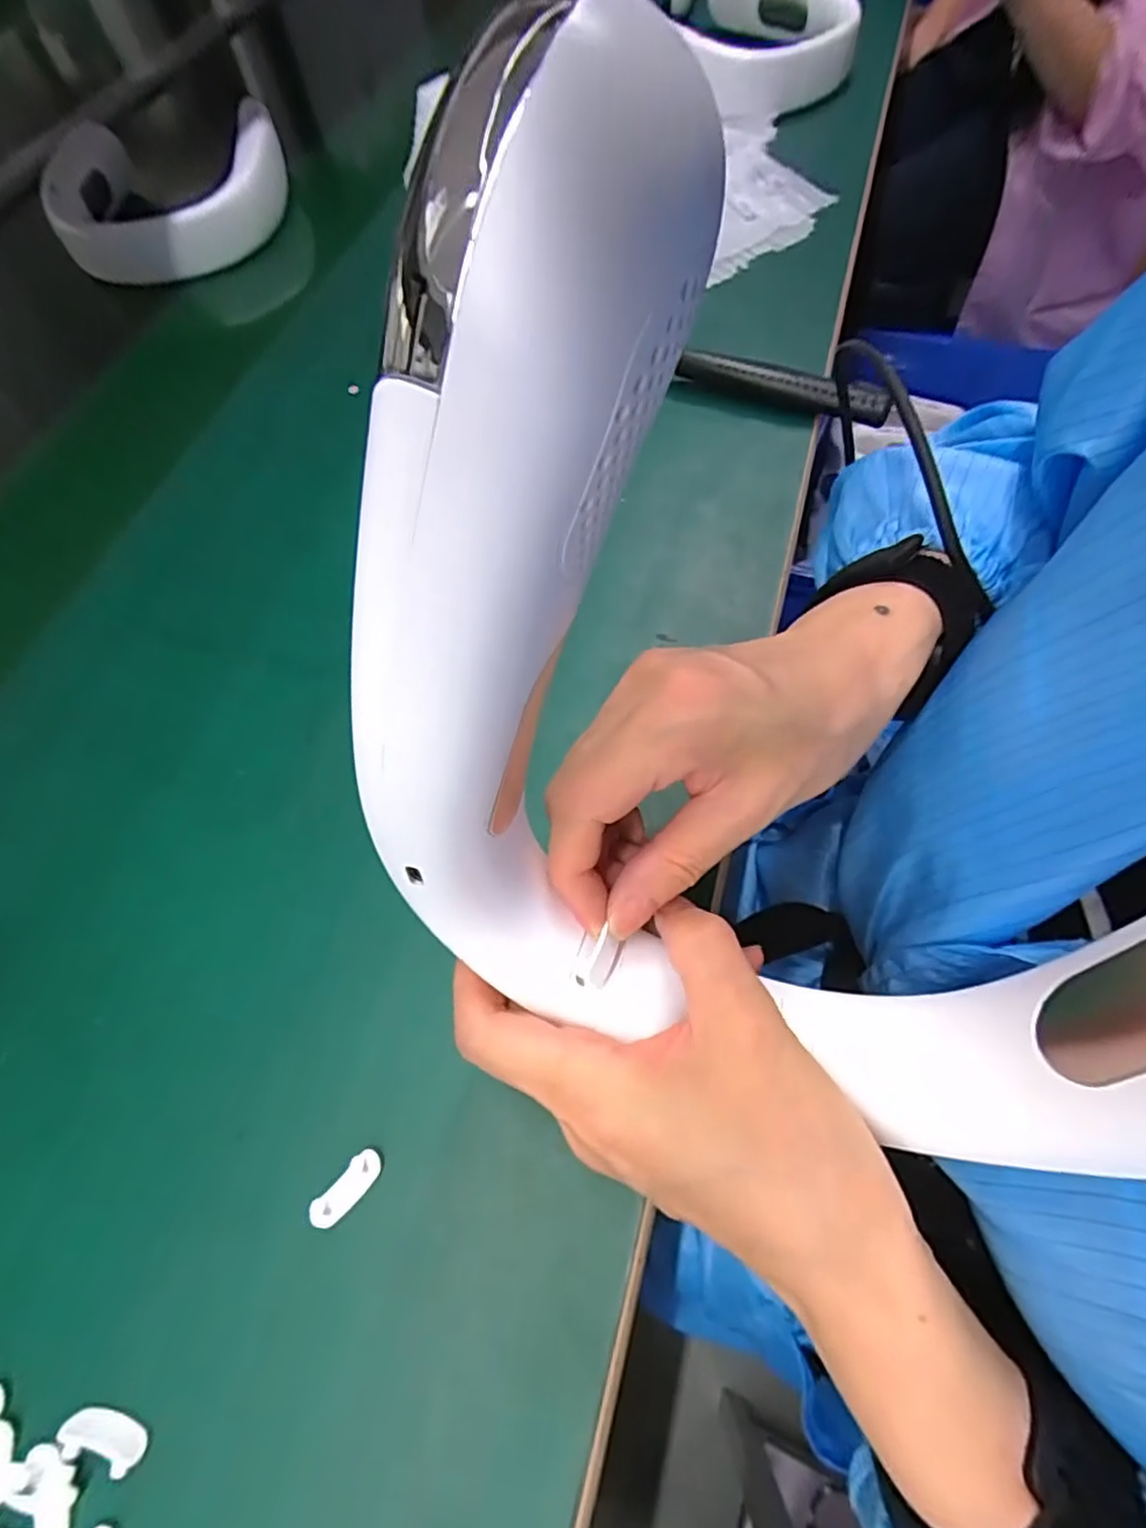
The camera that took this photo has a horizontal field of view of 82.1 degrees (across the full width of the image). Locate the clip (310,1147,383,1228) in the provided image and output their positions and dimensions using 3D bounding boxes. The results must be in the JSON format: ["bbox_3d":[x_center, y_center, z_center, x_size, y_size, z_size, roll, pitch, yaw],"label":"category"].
[{"bbox_3d":[-0.079,0.149,0.230,0.011,0.004,0.027,40,72,20],"label":"clip"}]

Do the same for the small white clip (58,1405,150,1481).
[{"bbox_3d":[-0.146,0.210,0.204,0.028,0.006,0.012,8,64,8],"label":"small white clip"}]

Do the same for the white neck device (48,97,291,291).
[{"bbox_3d":[-0.336,-0.488,0.557,0.183,0.052,0.183,-6,63,1],"label":"white neck device"}]

